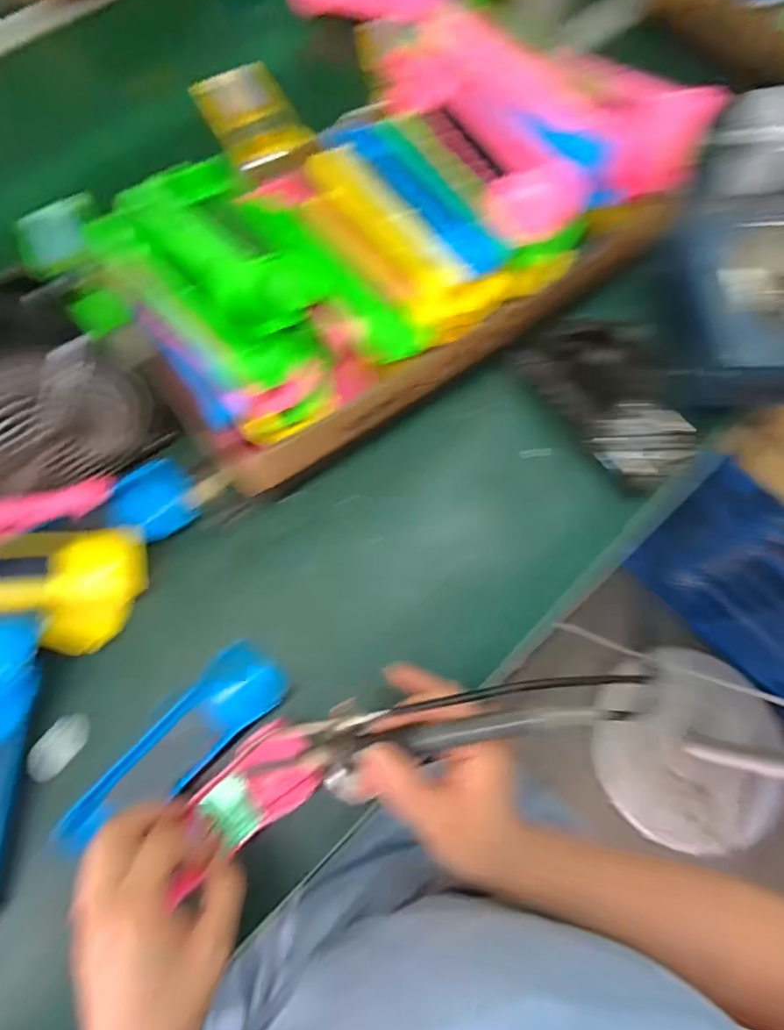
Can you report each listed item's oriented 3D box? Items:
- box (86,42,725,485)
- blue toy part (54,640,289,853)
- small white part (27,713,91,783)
[{"bbox_3d":[-0.009,-0.213,0.384,0.387,0.115,0.240,-30,75,-9],"label":"box"},{"bbox_3d":[-0.142,0.160,0.344,0.048,0.027,0.164,41,76,12],"label":"blue toy part"},{"bbox_3d":[-0.234,0.161,0.356,0.024,0.010,0.046,33,75,10],"label":"small white part"}]

